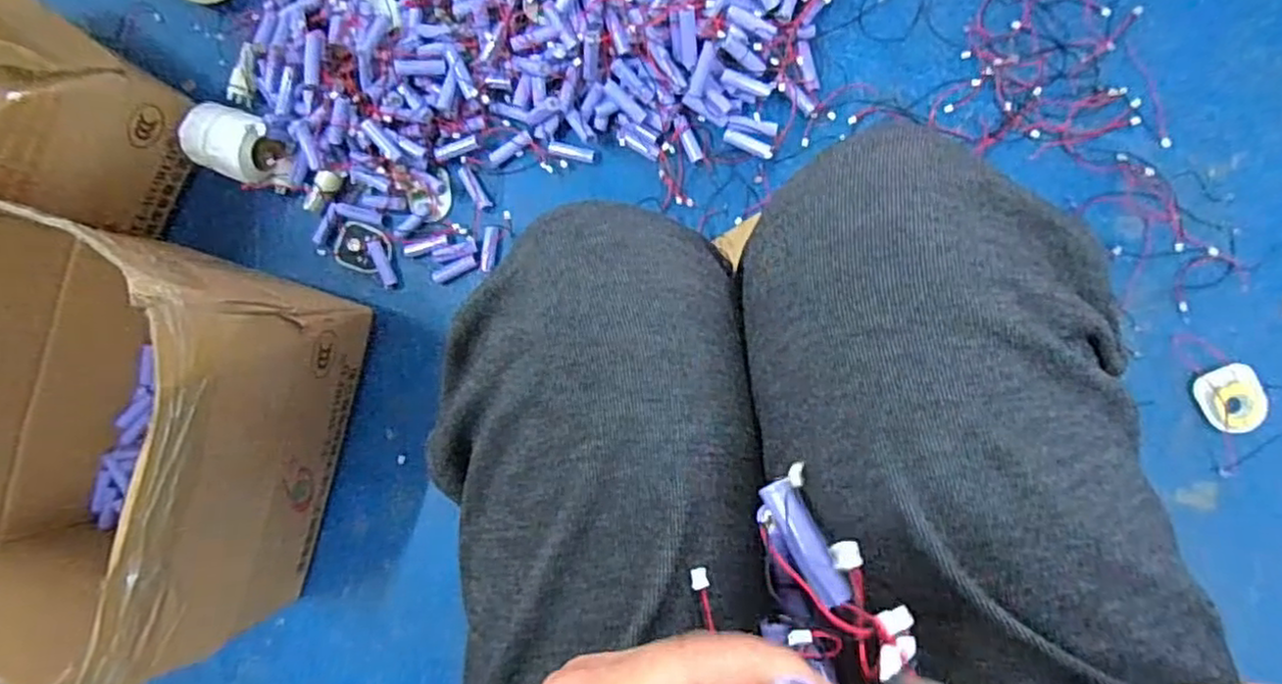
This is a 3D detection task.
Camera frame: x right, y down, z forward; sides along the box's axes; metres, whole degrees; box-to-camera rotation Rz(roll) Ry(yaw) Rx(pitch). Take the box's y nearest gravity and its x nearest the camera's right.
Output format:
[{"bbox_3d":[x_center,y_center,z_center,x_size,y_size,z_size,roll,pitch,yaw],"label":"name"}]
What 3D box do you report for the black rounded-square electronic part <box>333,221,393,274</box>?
[{"bbox_3d":[-0.309,-0.104,0.766,0.065,0.011,0.049,22,94,9],"label":"black rounded-square electronic part"}]

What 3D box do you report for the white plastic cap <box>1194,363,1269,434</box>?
[{"bbox_3d":[0.531,0.050,0.614,0.057,0.007,0.061,-23,86,9],"label":"white plastic cap"}]

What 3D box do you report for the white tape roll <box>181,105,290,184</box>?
[{"bbox_3d":[-0.442,-0.217,0.754,0.095,0.057,0.072,22,94,9],"label":"white tape roll"}]

